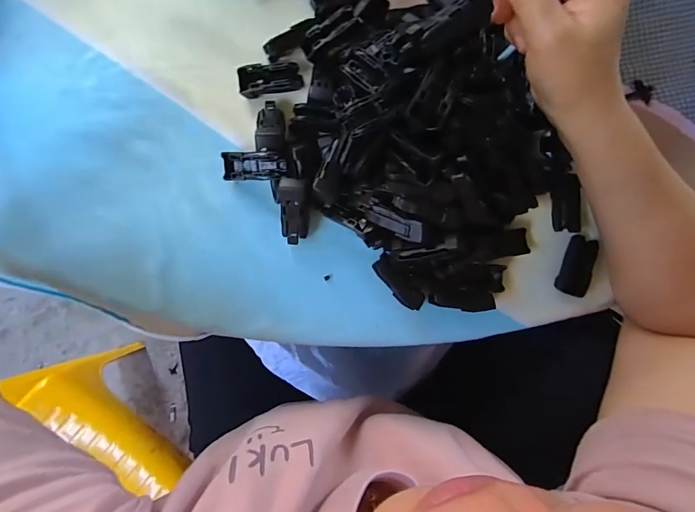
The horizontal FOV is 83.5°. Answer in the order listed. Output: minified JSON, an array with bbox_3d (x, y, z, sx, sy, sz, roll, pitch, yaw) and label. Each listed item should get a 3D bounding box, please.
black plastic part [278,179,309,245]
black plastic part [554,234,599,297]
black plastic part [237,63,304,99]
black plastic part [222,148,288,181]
[{"bbox_3d":[-0.038,-0.032,0.279,0.020,0.011,0.047,-3,120,-6],"label":"black plastic part"},{"bbox_3d":[0.180,0.007,0.305,0.020,0.011,0.047,18,84,-4],"label":"black plastic part"},{"bbox_3d":[-0.058,-0.134,0.295,0.047,0.013,0.021,-7,86,-6],"label":"black plastic part"},{"bbox_3d":[-0.069,-0.065,0.283,0.047,0.014,0.020,1,85,10],"label":"black plastic part"}]

